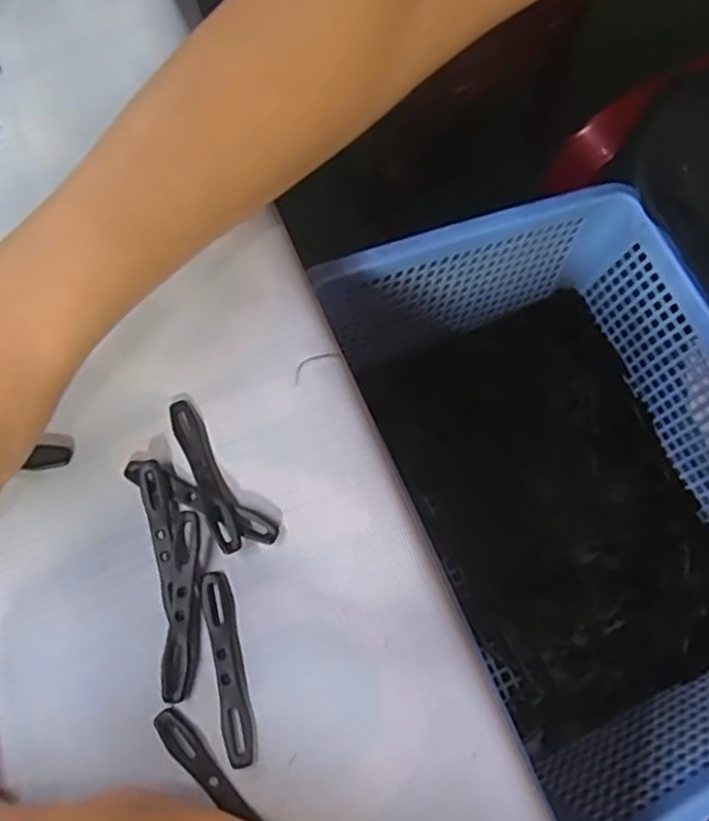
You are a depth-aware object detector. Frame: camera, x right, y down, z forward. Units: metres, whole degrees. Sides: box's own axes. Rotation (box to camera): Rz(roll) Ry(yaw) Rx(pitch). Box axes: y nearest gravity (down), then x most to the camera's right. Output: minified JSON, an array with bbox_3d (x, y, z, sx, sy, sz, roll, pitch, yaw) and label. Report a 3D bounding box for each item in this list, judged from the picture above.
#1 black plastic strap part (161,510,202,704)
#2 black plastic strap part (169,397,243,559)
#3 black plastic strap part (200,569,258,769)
[{"bbox_3d":[-0.065,0.074,0.259,0.011,0.007,0.068,1,71,2],"label":"black plastic strap part"},{"bbox_3d":[-0.061,0.026,0.278,0.012,0.006,0.068,-24,72,-7],"label":"black plastic strap part"},{"bbox_3d":[-0.047,0.094,0.253,0.011,0.004,0.069,-13,71,-3],"label":"black plastic strap part"}]

